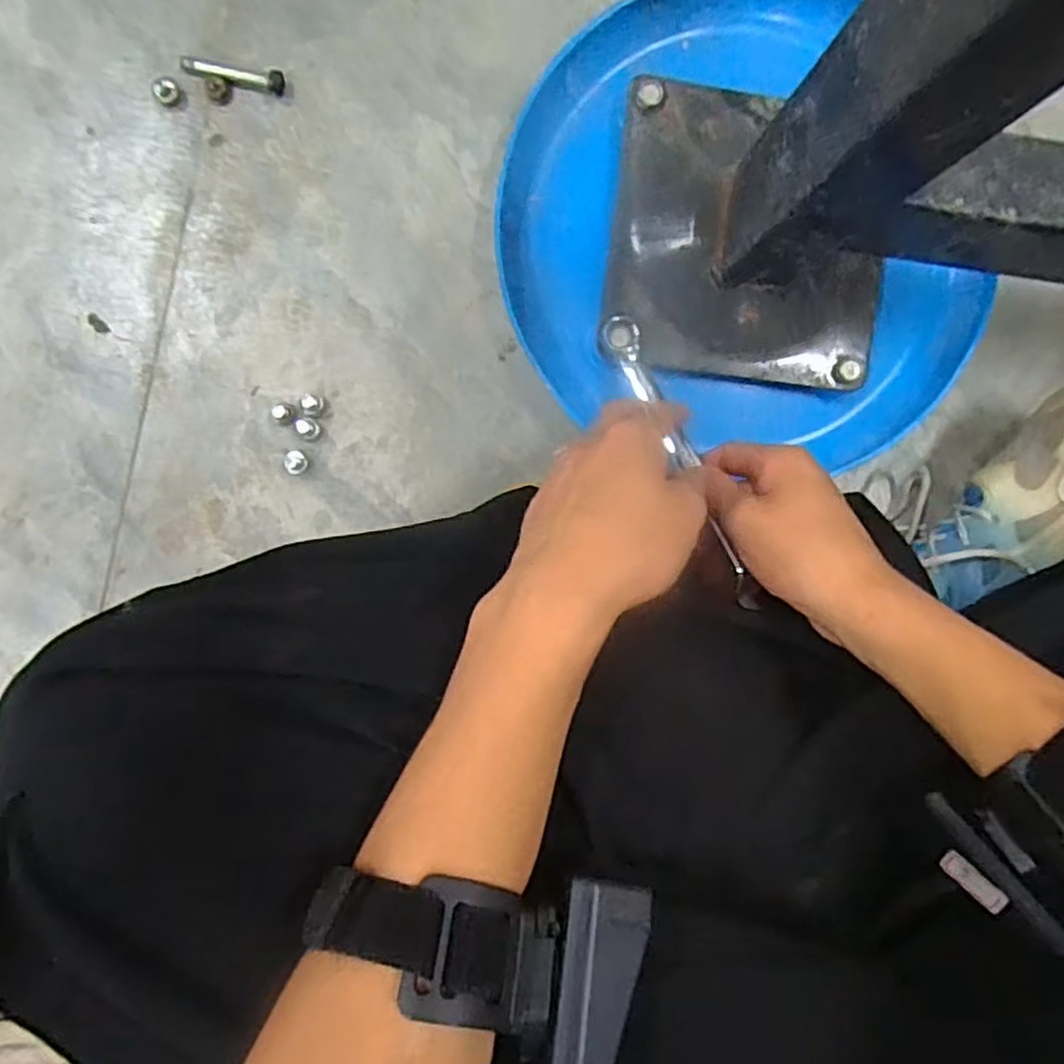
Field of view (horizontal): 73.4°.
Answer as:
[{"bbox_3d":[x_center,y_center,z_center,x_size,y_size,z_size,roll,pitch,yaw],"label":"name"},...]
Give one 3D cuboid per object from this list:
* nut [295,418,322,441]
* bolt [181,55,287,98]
[{"bbox_3d":[-0.135,-0.062,0.430,0.013,0.014,0.013,0,92,-3],"label":"nut"},{"bbox_3d":[-0.177,-0.270,0.420,0.060,0.009,0.012,11,92,-3],"label":"bolt"}]

